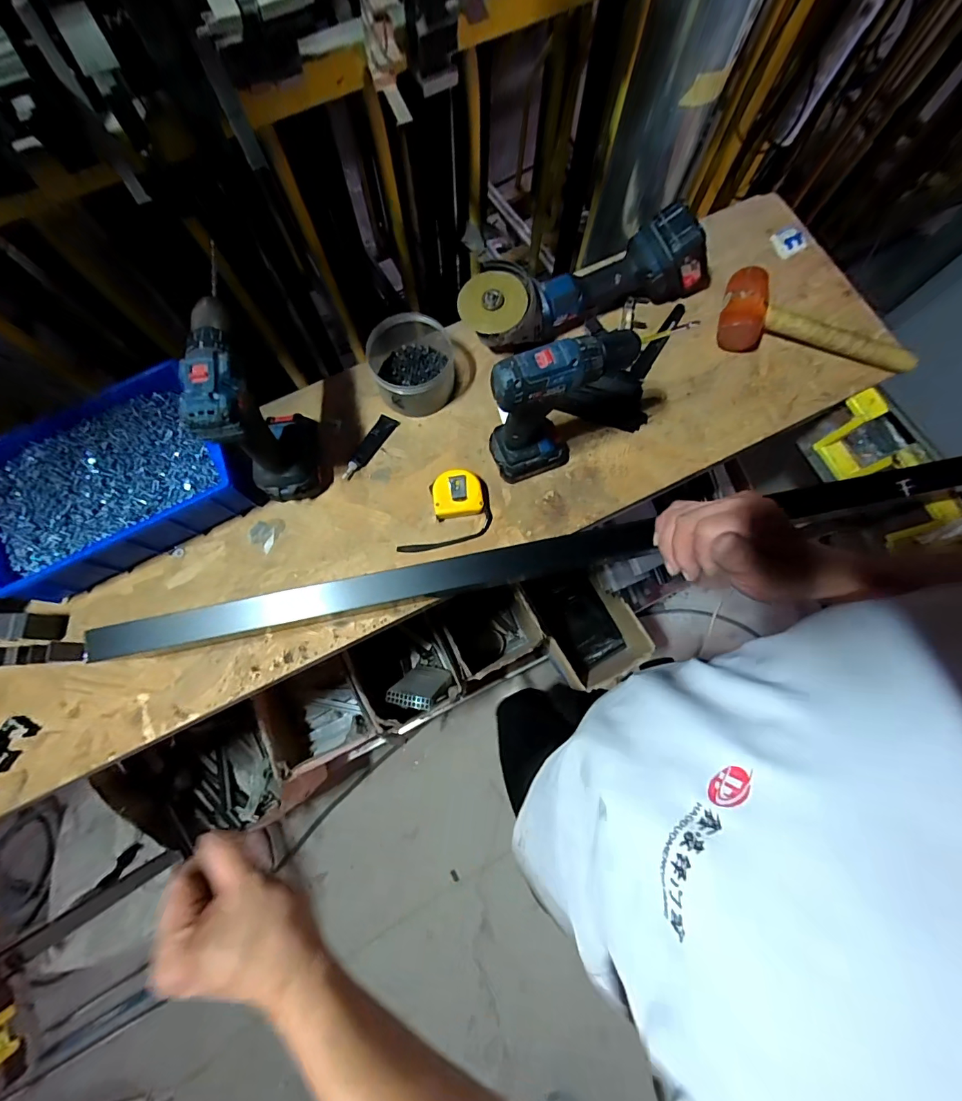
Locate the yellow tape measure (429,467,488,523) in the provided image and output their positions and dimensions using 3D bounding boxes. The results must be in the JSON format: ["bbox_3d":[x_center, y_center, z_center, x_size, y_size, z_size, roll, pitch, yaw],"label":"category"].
[{"bbox_3d":[-0.029,-0.076,0.616,0.072,0.032,0.059,-11,77,-3],"label":"yellow tape measure"}]

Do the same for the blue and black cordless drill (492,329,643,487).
[{"bbox_3d":[0.086,-0.162,0.538,0.158,0.215,0.062,-16,77,-4],"label":"blue and black cordless drill"}]

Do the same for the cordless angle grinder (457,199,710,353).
[{"bbox_3d":[0.154,-0.380,0.637,0.385,0.107,0.101,-25,78,-6],"label":"cordless angle grinder"}]

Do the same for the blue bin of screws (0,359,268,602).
[{"bbox_3d":[-0.471,-0.094,0.590,0.298,0.078,0.210,-28,79,-7],"label":"blue bin of screws"}]

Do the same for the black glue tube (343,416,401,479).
[{"bbox_3d":[-0.156,-0.146,0.637,0.025,0.013,0.107,30,78,6],"label":"black glue tube"}]

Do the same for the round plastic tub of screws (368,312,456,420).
[{"bbox_3d":[-0.098,-0.262,0.637,0.115,0.070,0.125,0,77,-1],"label":"round plastic tub of screws"}]

